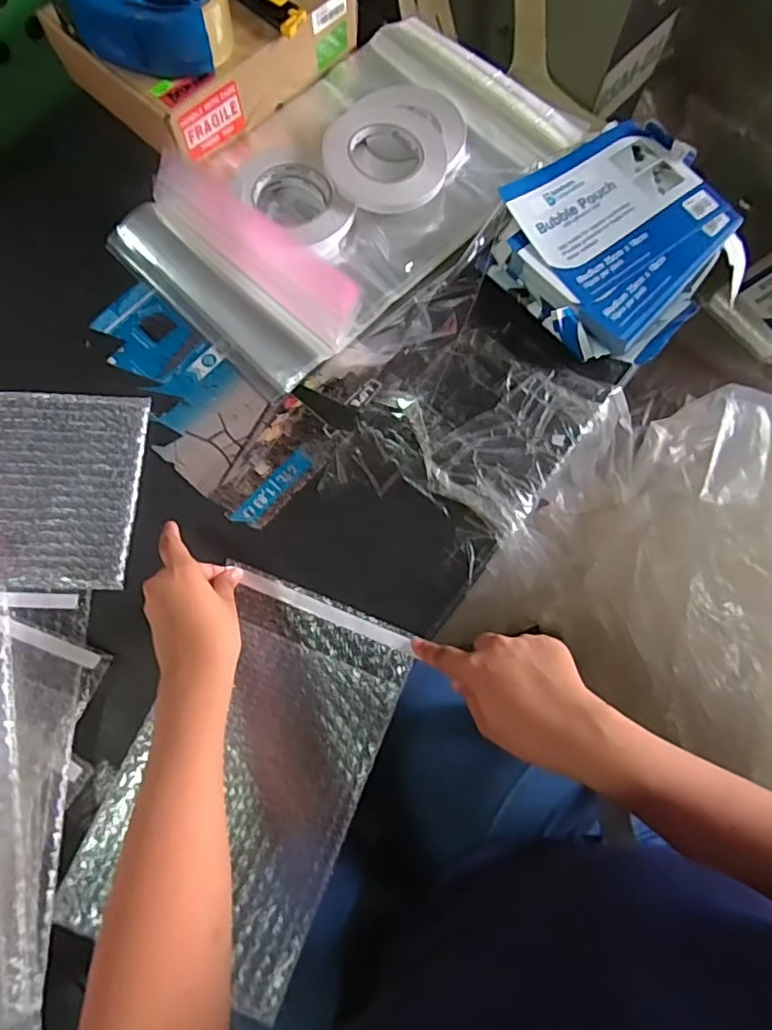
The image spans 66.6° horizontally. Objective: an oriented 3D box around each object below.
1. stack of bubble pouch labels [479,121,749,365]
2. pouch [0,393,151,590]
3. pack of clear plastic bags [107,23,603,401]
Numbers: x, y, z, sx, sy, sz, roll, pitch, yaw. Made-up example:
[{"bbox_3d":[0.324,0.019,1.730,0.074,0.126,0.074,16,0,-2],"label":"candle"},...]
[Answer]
[{"bbox_3d":[0.242,-0.282,0.599,0.250,0.039,0.221,-38,78,-10],"label":"stack of bubble pouch labels"},{"bbox_3d":[-0.375,-0.028,0.534,0.288,0.012,0.186,1,73,-1],"label":"pouch"},{"bbox_3d":[-0.030,-0.356,0.615,0.464,0.040,0.275,-43,79,-10],"label":"pack of clear plastic bags"}]

